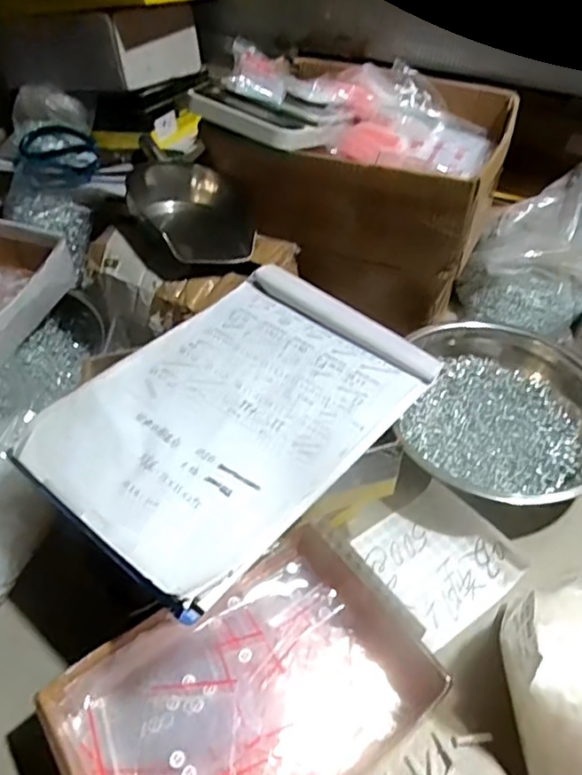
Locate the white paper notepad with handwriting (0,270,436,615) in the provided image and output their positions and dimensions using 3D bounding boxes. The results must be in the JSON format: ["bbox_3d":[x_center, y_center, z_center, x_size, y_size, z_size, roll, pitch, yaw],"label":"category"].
[{"bbox_3d":[-0.045,0.013,0.507,0.215,0.012,0.306,33,54,27],"label":"white paper notepad with handwriting"}]

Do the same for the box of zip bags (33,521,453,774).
[{"bbox_3d":[-0.034,0.239,0.461,0.256,0.071,0.178,-29,53,-25],"label":"box of zip bags"}]

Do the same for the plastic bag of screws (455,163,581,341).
[{"bbox_3d":[0.331,-0.185,0.793,0.169,0.142,0.199,24,50,20],"label":"plastic bag of screws"}]

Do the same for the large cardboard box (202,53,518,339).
[{"bbox_3d":[0.093,-0.251,0.801,0.326,0.218,0.271,19,49,16],"label":"large cardboard box"}]

